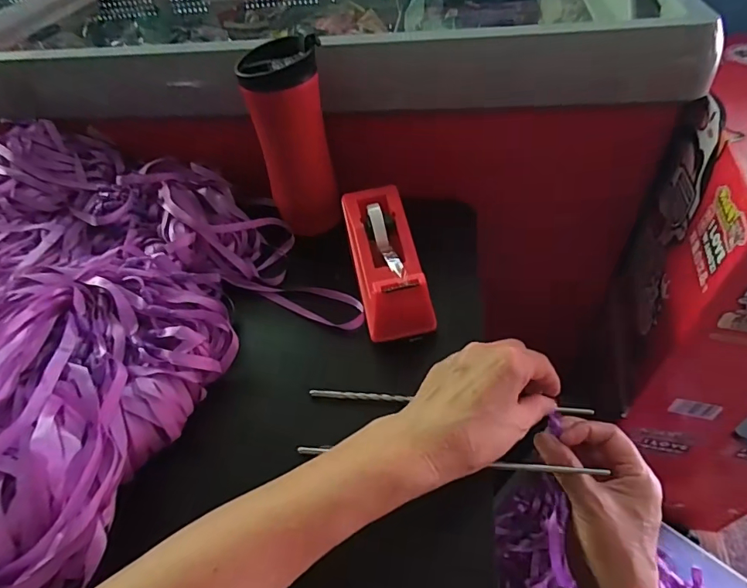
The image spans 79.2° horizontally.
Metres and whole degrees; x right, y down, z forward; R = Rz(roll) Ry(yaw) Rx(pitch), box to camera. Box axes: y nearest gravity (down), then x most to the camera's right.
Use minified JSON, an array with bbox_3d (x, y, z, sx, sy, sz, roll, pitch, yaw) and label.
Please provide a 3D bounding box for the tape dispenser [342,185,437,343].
[{"bbox_3d":[0.010,-0.035,0.422,0.060,0.060,0.154,-12,48,-4],"label":"tape dispenser"}]

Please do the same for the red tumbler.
[{"bbox_3d":[-0.078,-0.147,0.471,0.071,0.193,0.074,-3,48,3],"label":"red tumbler"}]

